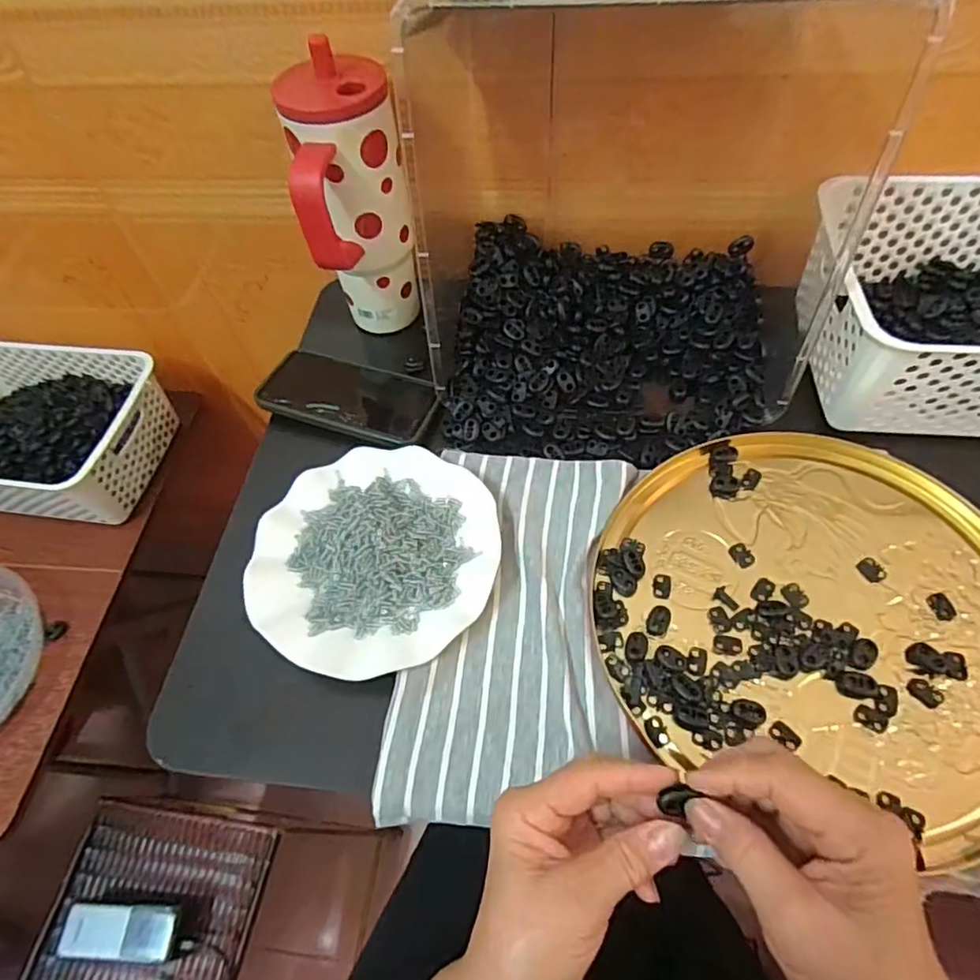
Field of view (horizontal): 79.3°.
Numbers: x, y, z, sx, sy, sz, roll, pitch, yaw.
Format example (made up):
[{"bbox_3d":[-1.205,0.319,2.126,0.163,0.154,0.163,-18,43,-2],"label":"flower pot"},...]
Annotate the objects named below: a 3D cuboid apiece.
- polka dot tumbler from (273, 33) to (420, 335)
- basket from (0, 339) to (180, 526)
[{"bbox_3d":[-0.104,-0.220,0.498,0.083,0.211,0.103,-11,58,-2],"label":"polka dot tumbler"},{"bbox_3d":[-0.576,-0.079,0.749,0.307,0.097,0.212,7,59,8],"label":"basket"}]

